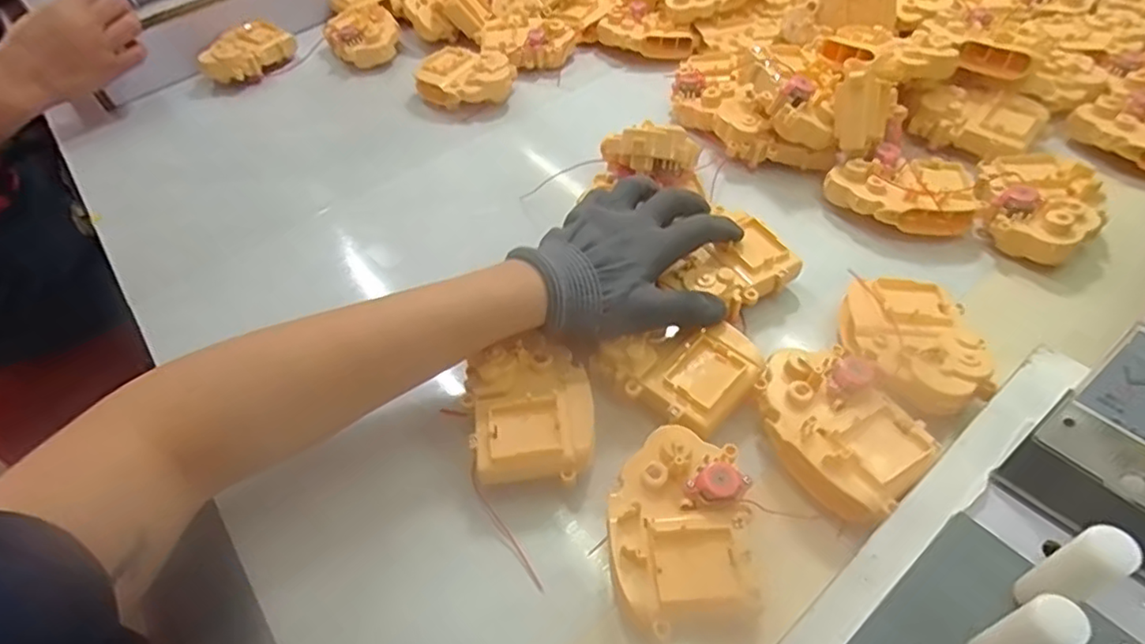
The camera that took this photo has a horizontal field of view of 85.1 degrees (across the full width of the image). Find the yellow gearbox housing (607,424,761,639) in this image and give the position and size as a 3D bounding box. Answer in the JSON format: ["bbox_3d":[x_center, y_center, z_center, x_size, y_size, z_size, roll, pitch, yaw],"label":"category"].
[{"bbox_3d":[0.055,0.105,0.315,0.072,0.035,0.099,2,50,7],"label":"yellow gearbox housing"}]

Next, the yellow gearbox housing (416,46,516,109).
[{"bbox_3d":[-0.104,-0.245,0.625,0.091,0.036,0.068,21,55,21],"label":"yellow gearbox housing"}]

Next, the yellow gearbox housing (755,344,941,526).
[{"bbox_3d":[0.145,0.059,0.346,0.065,0.041,0.094,-32,54,-20],"label":"yellow gearbox housing"}]

